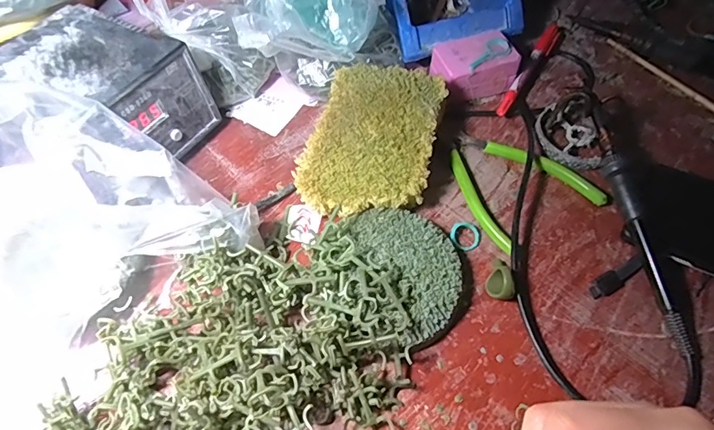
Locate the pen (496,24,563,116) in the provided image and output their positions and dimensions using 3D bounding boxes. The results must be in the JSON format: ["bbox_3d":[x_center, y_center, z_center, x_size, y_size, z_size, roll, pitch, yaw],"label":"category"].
[{"bbox_3d":[0.167,-0.142,0.436,0.014,0.019,0.149,29,63,18],"label":"pen"}]

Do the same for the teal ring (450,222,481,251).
[{"bbox_3d":[0.083,0.015,0.348,0.023,0.007,0.022,-1,58,1],"label":"teal ring"}]

